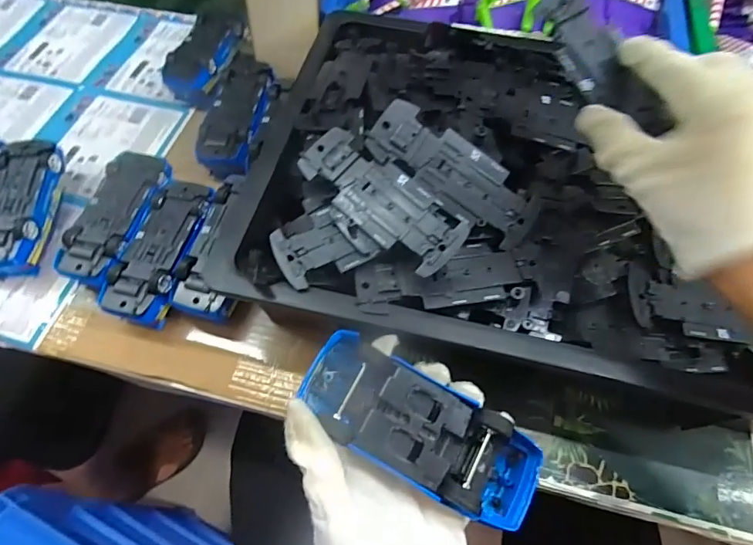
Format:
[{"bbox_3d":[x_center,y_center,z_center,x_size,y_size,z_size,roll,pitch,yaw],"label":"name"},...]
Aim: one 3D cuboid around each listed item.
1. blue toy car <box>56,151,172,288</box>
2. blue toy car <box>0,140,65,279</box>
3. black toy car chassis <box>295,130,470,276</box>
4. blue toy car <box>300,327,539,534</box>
[{"bbox_3d":[-0.229,-0.045,0.405,0.061,0.038,0.136,8,60,5],"label":"blue toy car"},{"bbox_3d":[-0.324,-0.058,0.414,0.060,0.044,0.129,1,61,1],"label":"blue toy car"},{"bbox_3d":[0.002,-0.051,0.307,0.127,0.019,0.051,38,67,19],"label":"black toy car chassis"},{"bbox_3d":[0.023,0.084,0.243,0.131,0.028,0.050,30,67,2],"label":"blue toy car"}]

